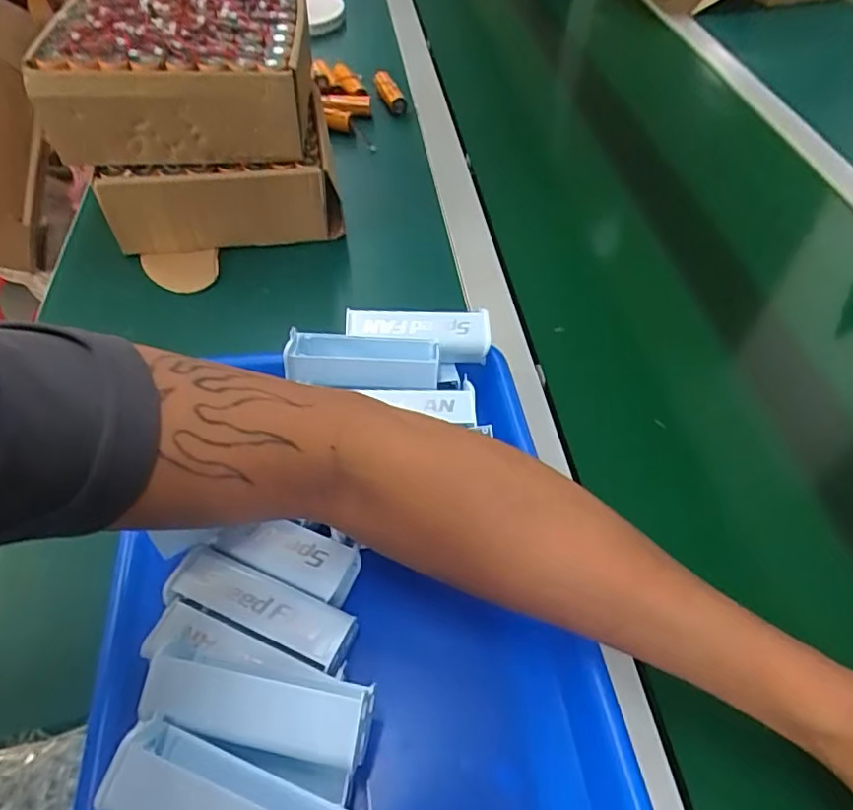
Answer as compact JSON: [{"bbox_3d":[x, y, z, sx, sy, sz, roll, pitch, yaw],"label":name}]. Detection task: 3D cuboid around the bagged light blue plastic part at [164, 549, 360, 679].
[{"bbox_3d":[-0.089,0.110,0.322,0.102,0.018,0.033,17,53,11],"label":"bagged light blue plastic part"}]

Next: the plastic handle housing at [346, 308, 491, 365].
[{"bbox_3d":[-0.006,-0.049,0.426,0.102,0.026,0.031,-1,51,-3],"label":"plastic handle housing"}]

